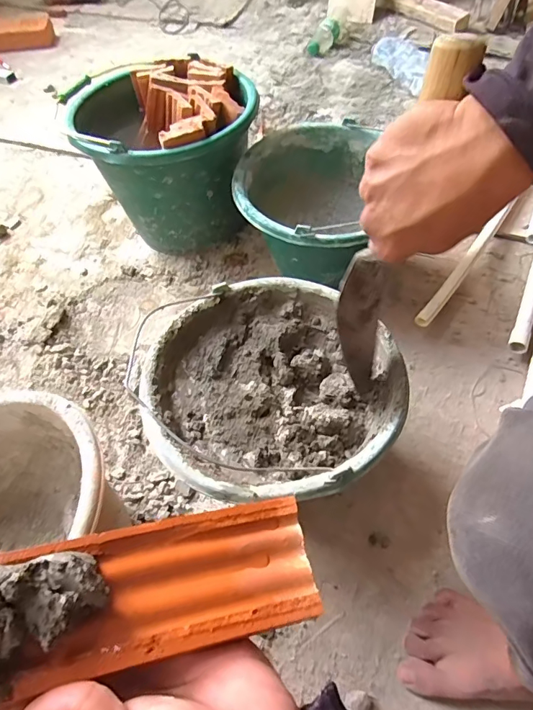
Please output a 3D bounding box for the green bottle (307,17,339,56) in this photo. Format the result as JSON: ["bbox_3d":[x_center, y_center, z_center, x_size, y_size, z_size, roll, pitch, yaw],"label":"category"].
[{"bbox_3d":[0.157,-0.899,1.252,0.057,0.056,0.148,19,60,16],"label":"green bottle"}]

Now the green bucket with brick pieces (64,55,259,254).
[{"bbox_3d":[-0.161,-0.341,0.784,0.279,0.242,0.301,-26,58,-13],"label":"green bucket with brick pieces"}]

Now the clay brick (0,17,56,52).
[{"bbox_3d":[-0.778,-1.002,1.378,0.214,0.062,0.077,-18,57,-8],"label":"clay brick"}]

